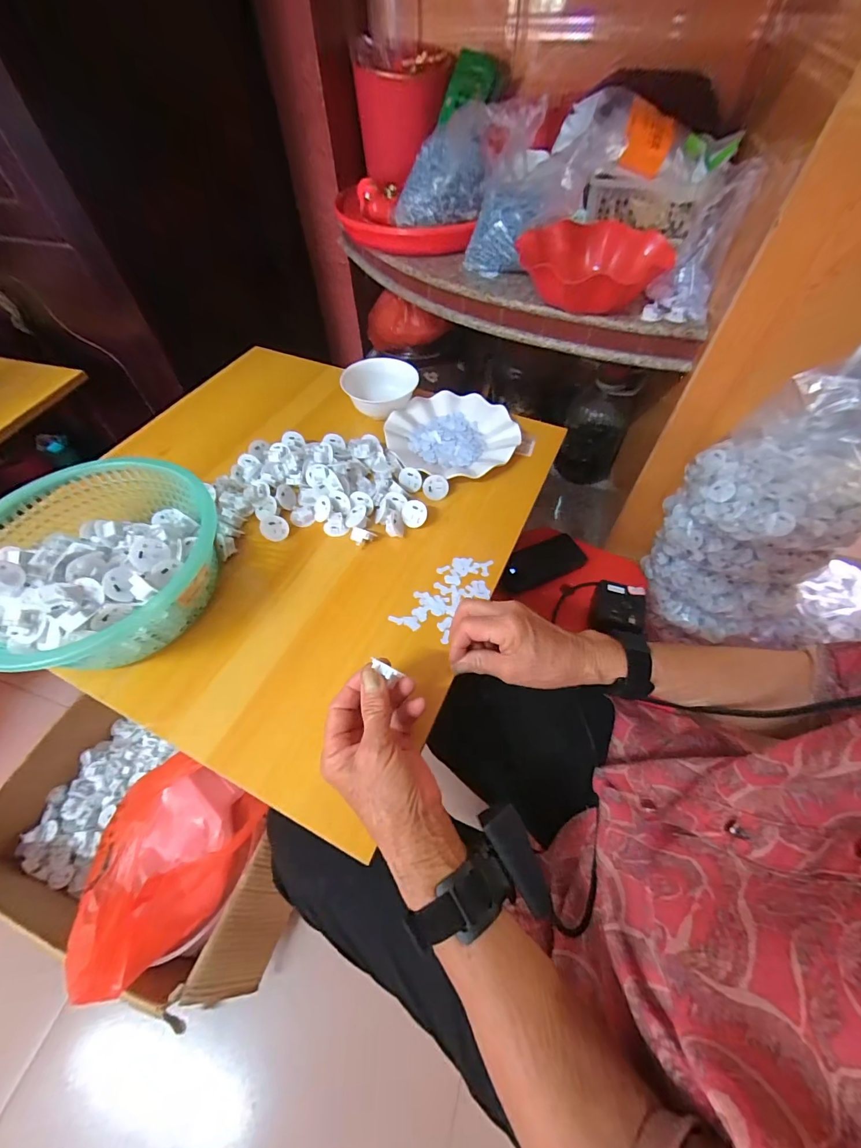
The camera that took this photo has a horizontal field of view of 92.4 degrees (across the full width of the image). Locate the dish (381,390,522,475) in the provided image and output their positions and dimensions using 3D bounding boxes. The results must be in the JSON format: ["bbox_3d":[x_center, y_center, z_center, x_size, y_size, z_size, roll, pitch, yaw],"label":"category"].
[{"bbox_3d":[0.032,-0.199,0.600,0.178,0.027,0.177,-1,56,1],"label":"dish"}]

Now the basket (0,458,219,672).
[{"bbox_3d":[-0.335,-0.016,0.417,0.216,0.080,0.226,-1,56,1],"label":"basket"}]

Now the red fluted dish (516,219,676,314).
[{"bbox_3d":[0.257,-0.466,0.636,0.215,0.070,0.197,-1,56,1],"label":"red fluted dish"}]

